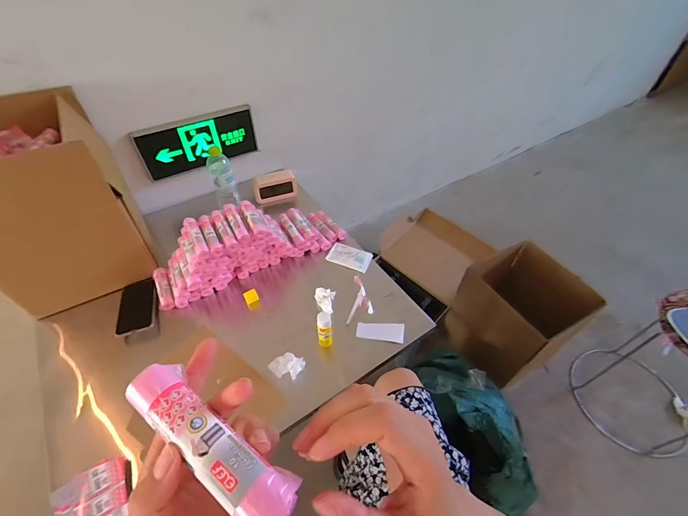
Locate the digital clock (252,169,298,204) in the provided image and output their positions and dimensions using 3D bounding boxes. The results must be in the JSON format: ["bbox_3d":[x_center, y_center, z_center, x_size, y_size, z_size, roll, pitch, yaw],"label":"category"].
[{"bbox_3d":[-0.229,-0.236,1.105,0.141,0.087,0.045,-17,50,-17],"label":"digital clock"}]

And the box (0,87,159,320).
[{"bbox_3d":[-0.675,-0.117,0.745,0.312,0.350,0.291,-25,53,-23],"label":"box"}]

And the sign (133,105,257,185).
[{"bbox_3d":[-0.425,-0.345,0.996,0.338,0.156,0.024,-25,53,-23],"label":"sign"}]

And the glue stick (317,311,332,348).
[{"bbox_3d":[-0.043,0.166,0.734,0.030,0.131,0.024,0,48,-2],"label":"glue stick"}]

